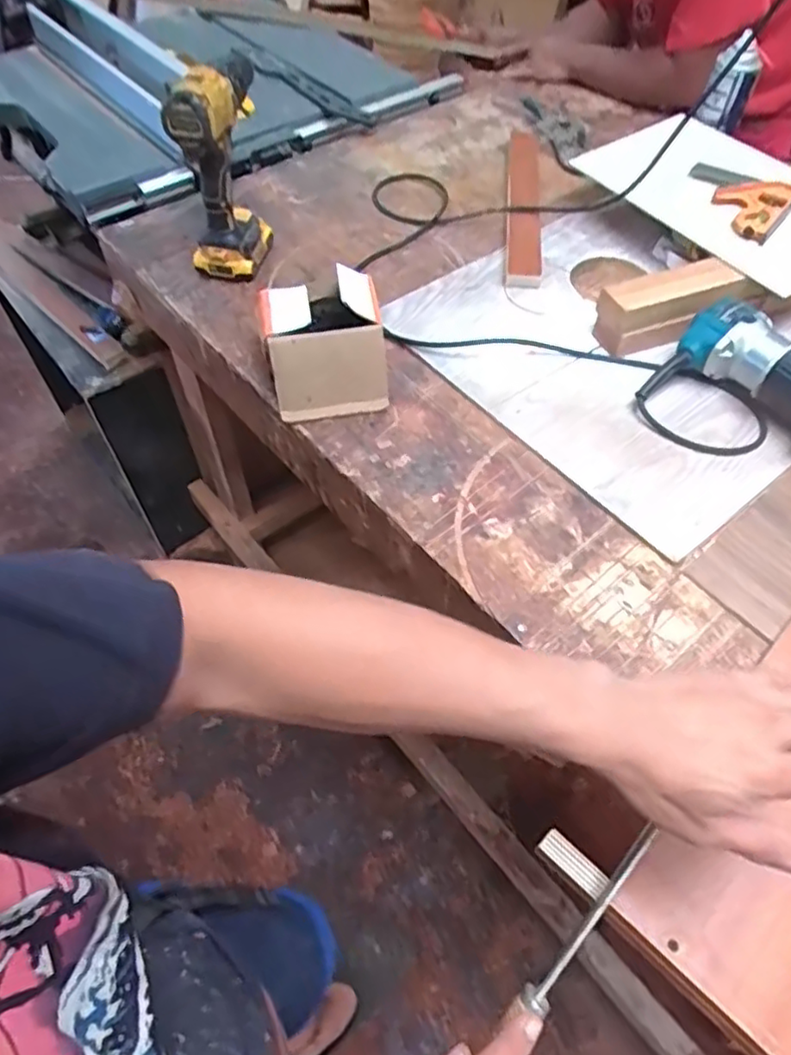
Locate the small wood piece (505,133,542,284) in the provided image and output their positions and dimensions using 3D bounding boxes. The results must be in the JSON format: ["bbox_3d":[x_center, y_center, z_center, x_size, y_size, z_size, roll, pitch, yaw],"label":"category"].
[{"bbox_3d":[0.188,-0.488,0.968,0.046,0.014,0.418,4,56,5],"label":"small wood piece"}]

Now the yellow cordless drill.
[{"bbox_3d":[-0.219,-0.440,0.825,0.096,0.241,0.153,-2,55,1],"label":"yellow cordless drill"}]

